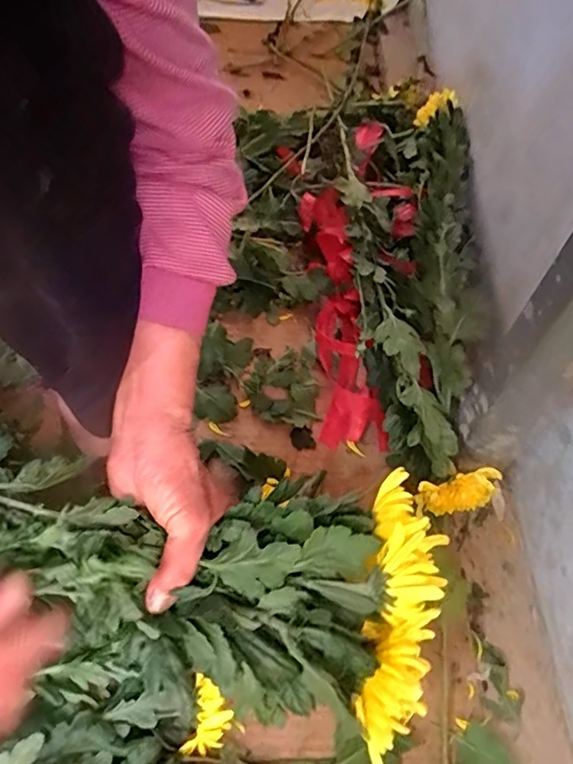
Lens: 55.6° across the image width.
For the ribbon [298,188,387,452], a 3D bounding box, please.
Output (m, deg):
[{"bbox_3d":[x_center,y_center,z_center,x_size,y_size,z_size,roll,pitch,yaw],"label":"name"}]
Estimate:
[{"bbox_3d":[0.058,-0.087,0.616,0.059,0.048,0.340,-2,60,-4],"label":"ribbon"}]

